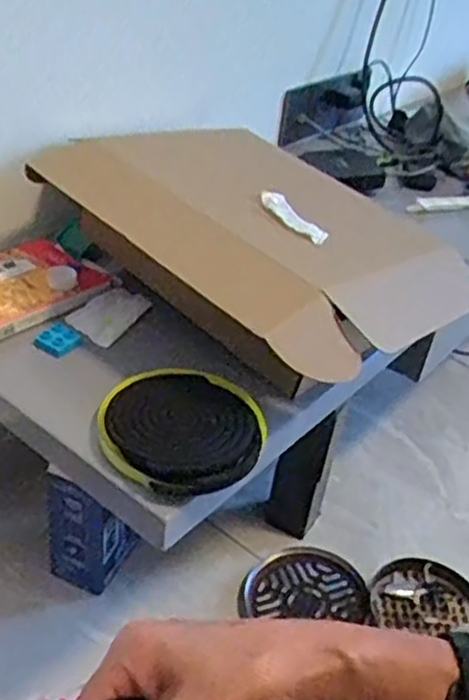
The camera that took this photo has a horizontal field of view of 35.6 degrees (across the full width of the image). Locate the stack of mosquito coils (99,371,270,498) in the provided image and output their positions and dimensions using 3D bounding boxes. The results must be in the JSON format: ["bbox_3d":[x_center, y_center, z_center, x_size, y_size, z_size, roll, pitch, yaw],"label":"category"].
[{"bbox_3d":[-0.043,0.063,0.608,0.133,0.025,0.130,4,36,-6],"label":"stack of mosquito coils"}]

